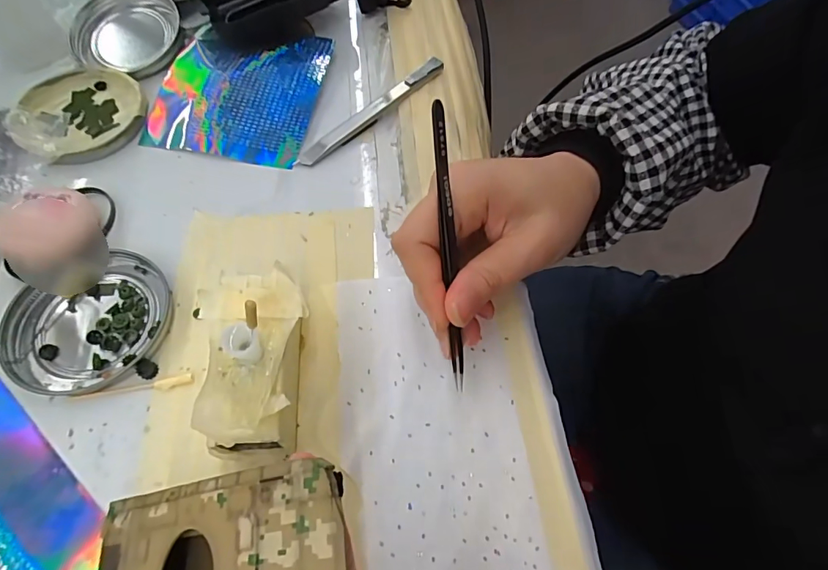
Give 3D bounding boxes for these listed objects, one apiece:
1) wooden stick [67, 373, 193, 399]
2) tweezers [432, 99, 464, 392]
[{"bbox_3d":[-0.138,0.051,0.218,0.056,0.004,0.006,-11,64,-9],"label":"wooden stick"},{"bbox_3d":[0.016,-0.013,0.201,0.006,0.128,0.009,-9,21,-8],"label":"tweezers"}]

